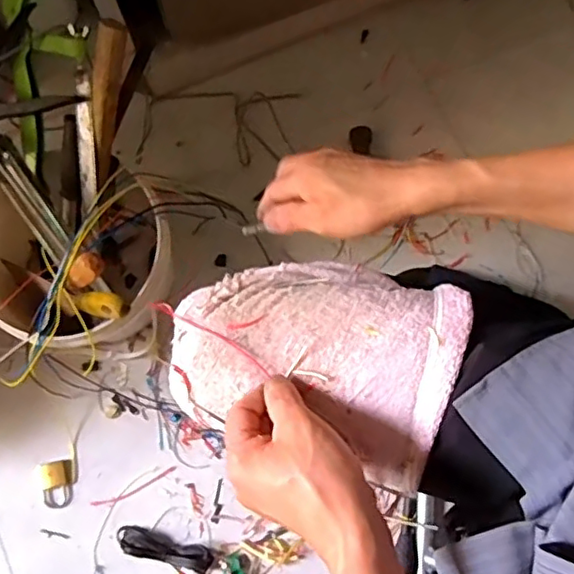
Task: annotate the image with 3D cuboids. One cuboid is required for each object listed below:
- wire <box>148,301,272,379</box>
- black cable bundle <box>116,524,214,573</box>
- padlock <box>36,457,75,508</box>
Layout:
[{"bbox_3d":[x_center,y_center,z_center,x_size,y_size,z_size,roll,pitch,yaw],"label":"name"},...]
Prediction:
[{"bbox_3d":[-0.066,0.037,0.489,0.135,0.011,0.009,25,77,32],"label":"wire"},{"bbox_3d":[-0.155,0.331,0.764,0.121,0.018,0.039,21,78,4],"label":"black cable bundle"},{"bbox_3d":[-0.301,0.257,0.789,0.045,0.011,0.060,-12,78,-3],"label":"padlock"}]

